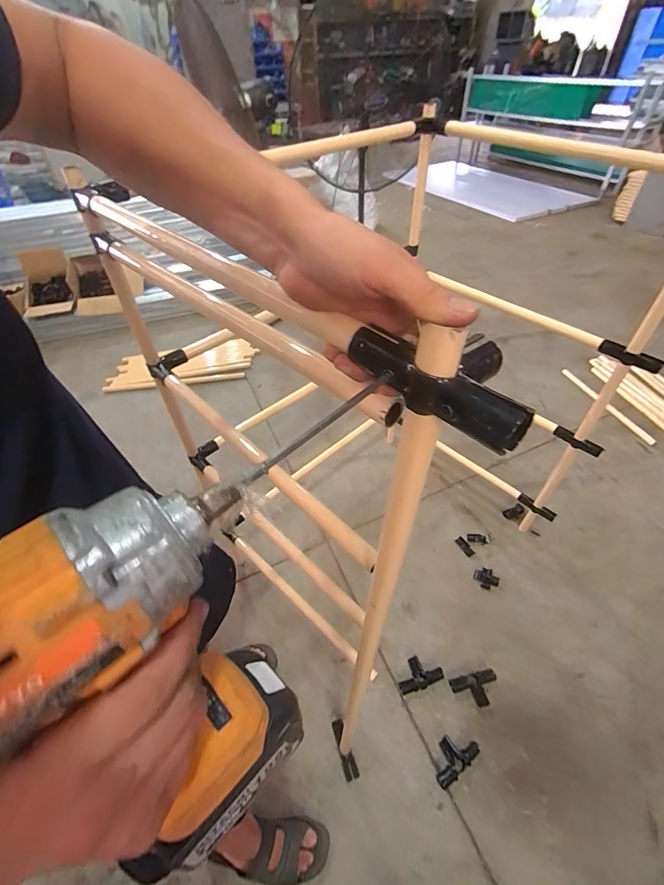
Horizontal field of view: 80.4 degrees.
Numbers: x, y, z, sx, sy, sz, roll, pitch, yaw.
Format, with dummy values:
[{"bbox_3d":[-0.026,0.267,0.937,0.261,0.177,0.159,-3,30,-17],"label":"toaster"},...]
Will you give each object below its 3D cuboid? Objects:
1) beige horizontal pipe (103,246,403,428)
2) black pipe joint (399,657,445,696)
[{"bbox_3d":[-0.141,-0.159,0.465,0.025,0.025,0.549,-35,54,-28],"label":"beige horizontal pipe"},{"bbox_3d":[0.261,0.690,1.176,0.136,0.027,0.084,-11,46,-8],"label":"black pipe joint"}]

